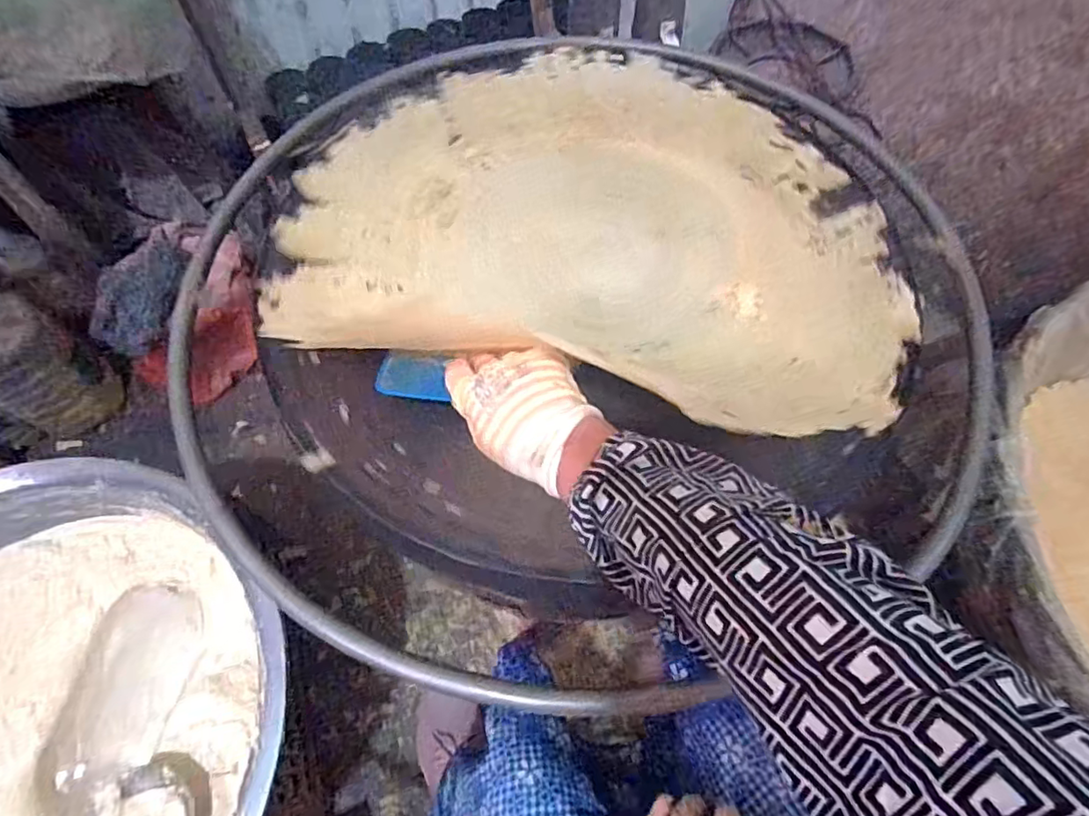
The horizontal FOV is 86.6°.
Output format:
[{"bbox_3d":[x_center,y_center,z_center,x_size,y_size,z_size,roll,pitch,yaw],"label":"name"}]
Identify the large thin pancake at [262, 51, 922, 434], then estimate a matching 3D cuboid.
[{"bbox_3d":[0.070,-0.221,0.605,0.594,0.074,0.486,11,55,11],"label":"large thin pancake"}]

